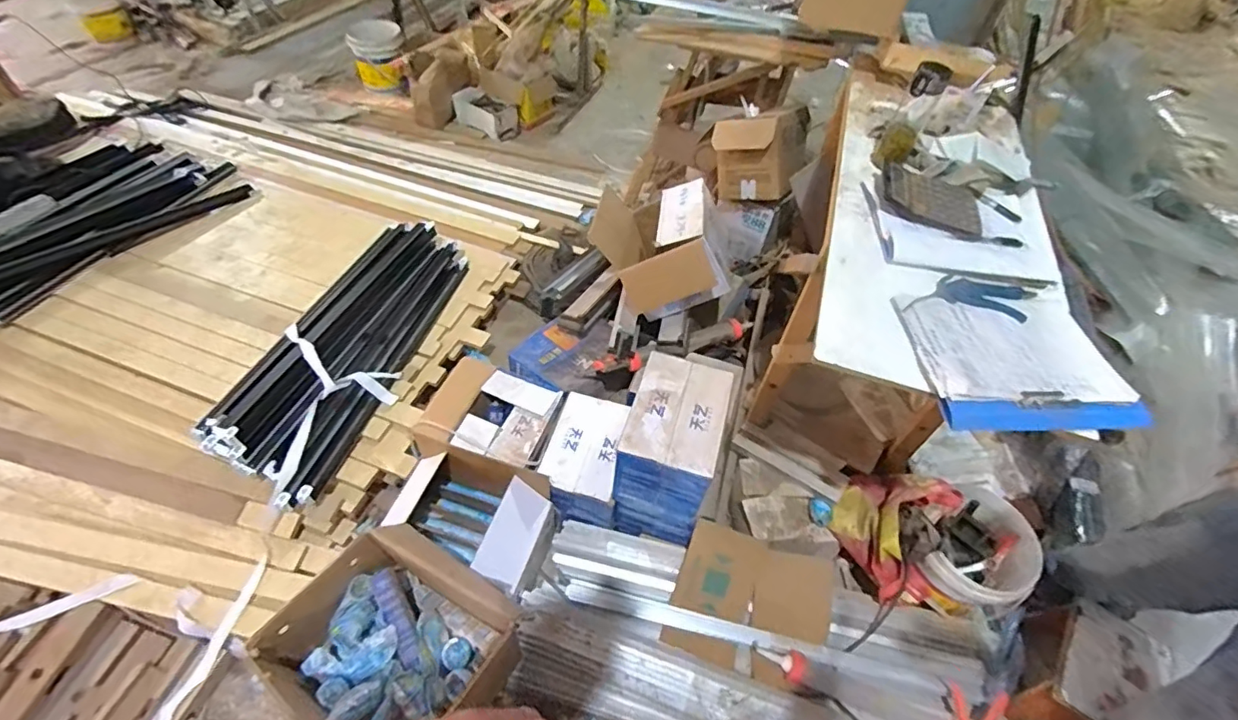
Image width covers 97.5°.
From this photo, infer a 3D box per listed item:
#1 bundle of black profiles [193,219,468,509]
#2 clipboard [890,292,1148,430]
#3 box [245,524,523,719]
[{"bbox_3d":[-0.835,-0.079,1.698,0.399,0.116,1.052,14,51,6],"label":"bundle of black profiles"},{"bbox_3d":[0.618,-0.007,0.846,0.304,0.018,0.266,2,51,-4],"label":"clipboard"},{"bbox_3d":[-0.413,0.536,1.016,0.377,0.137,0.353,33,55,20],"label":"box"}]

